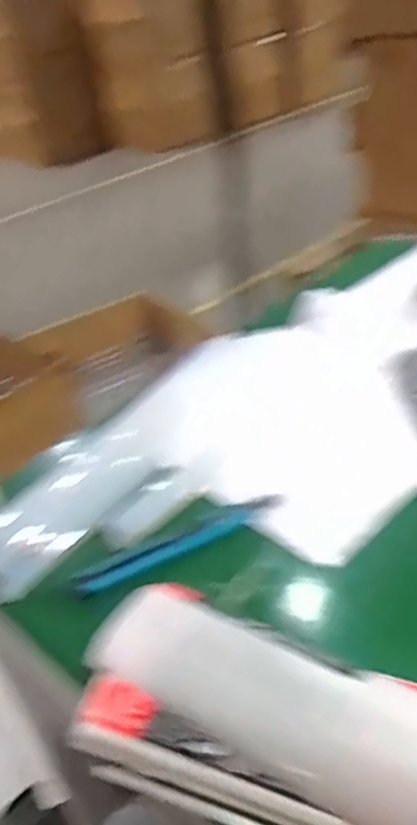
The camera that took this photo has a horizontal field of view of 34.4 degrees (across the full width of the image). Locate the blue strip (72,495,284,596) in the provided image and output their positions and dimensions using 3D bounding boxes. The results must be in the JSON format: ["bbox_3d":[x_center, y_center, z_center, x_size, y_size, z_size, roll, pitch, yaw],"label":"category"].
[{"bbox_3d":[-0.016,0.079,0.418,0.140,0.011,0.013,-22,37,-20],"label":"blue strip"}]

